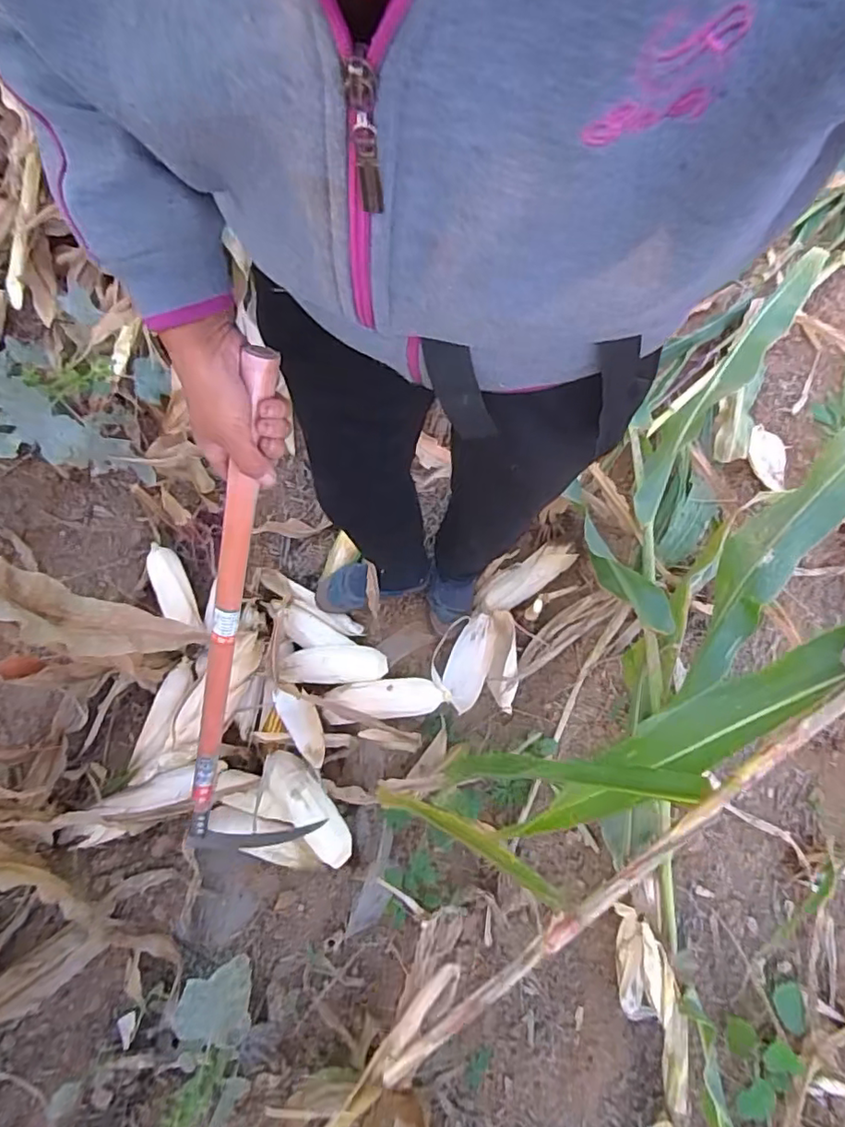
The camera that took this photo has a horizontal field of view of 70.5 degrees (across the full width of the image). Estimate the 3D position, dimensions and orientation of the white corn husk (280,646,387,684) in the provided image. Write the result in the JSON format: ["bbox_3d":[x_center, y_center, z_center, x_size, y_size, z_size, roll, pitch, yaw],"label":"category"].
[{"bbox_3d":[-0.163,0.186,1.100,0.194,0.043,0.078,-5,71,-2],"label":"white corn husk"}]

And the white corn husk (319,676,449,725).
[{"bbox_3d":[-0.069,0.246,1.083,0.216,0.050,0.069,-7,71,-3],"label":"white corn husk"}]

